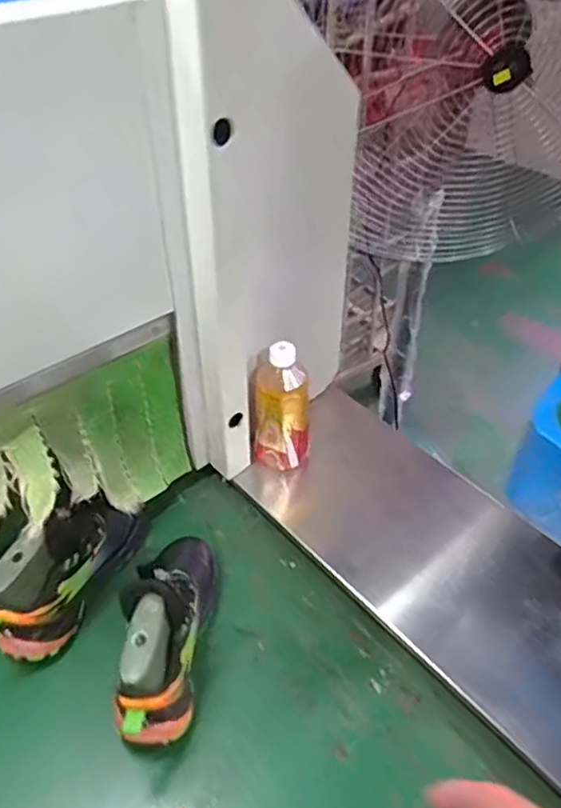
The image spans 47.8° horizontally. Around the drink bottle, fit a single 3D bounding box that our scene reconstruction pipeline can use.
[{"bbox_3d":[0.000,0.010,0.817,0.072,0.181,0.055,2,43,1],"label":"drink bottle"}]

